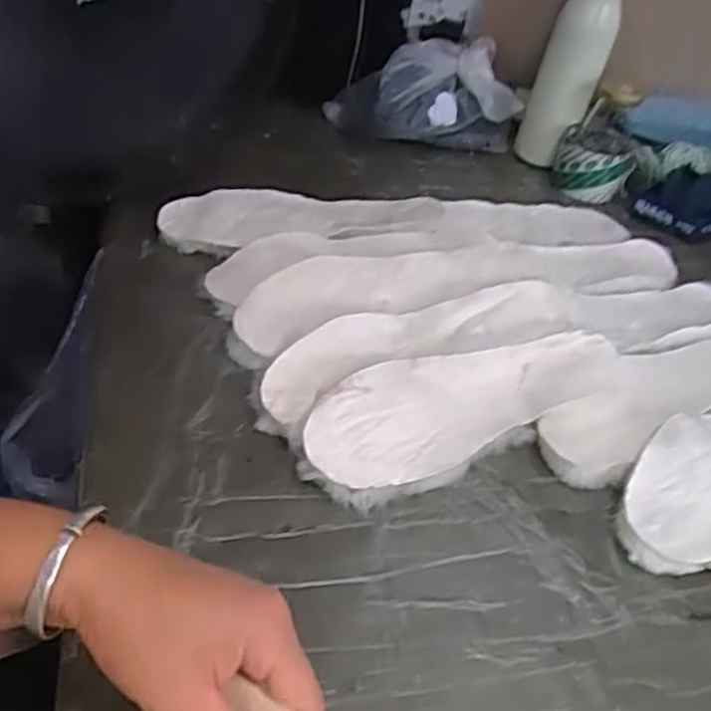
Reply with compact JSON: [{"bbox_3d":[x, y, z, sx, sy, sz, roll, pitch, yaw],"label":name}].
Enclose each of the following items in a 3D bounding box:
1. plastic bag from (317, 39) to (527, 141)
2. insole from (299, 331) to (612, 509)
[{"bbox_3d":[0.081,-0.327,0.912,0.212,0.108,0.122,-8,45,-17],"label":"plastic bag"},{"bbox_3d":[0.082,0.034,0.556,0.262,0.012,0.092,-19,67,-23],"label":"insole"}]

